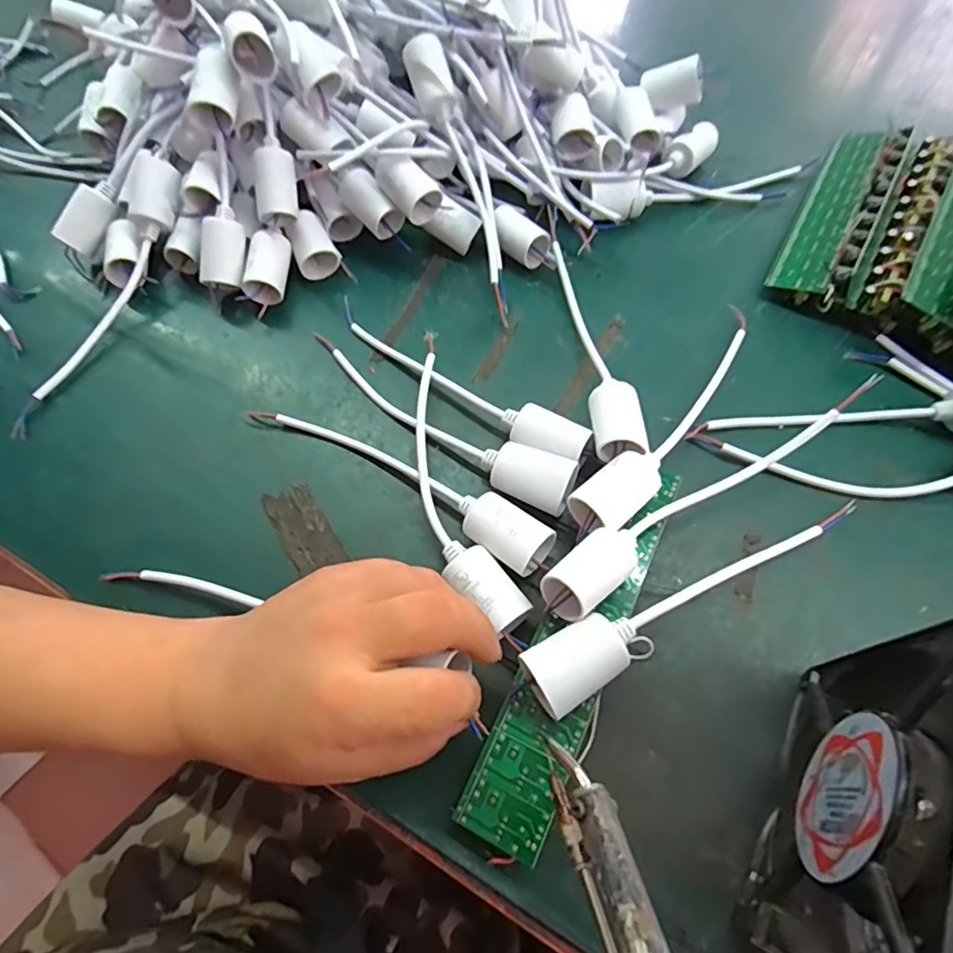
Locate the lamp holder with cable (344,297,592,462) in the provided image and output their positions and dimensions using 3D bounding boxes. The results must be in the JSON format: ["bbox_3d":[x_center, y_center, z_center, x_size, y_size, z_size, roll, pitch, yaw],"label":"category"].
[{"bbox_3d":[-0.017,-0.065,0.355,0.200,0.030,0.026,38,69,19],"label":"lamp holder with cable"}]

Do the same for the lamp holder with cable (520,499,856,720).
[{"bbox_3d":[0.116,0.056,0.285,0.206,0.038,0.030,-27,65,-12],"label":"lamp holder with cable"}]

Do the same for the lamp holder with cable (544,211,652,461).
[{"bbox_3d":[0.075,-0.096,0.365,0.029,0.035,0.208,-4,62,-1],"label":"lamp holder with cable"}]

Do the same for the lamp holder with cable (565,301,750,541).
[{"bbox_3d":[0.117,-0.037,0.334,0.032,0.035,0.199,33,68,17],"label":"lamp holder with cable"}]

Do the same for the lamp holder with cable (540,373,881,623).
[{"bbox_3d":[0.118,0.009,0.299,0.203,0.051,0.029,-33,66,-15],"label":"lamp holder with cable"}]

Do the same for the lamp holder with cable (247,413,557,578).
[{"bbox_3d":[-0.047,-0.004,0.323,0.200,0.031,0.030,32,67,16],"label":"lamp holder with cable"}]

